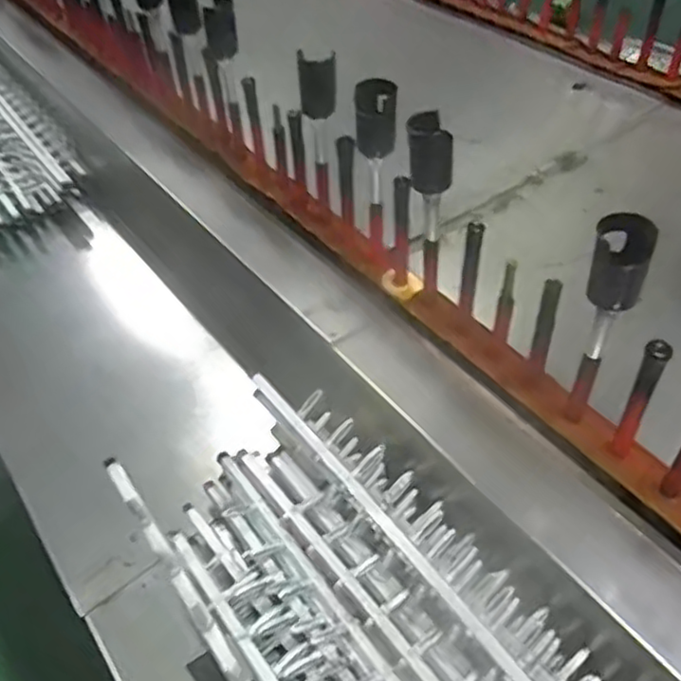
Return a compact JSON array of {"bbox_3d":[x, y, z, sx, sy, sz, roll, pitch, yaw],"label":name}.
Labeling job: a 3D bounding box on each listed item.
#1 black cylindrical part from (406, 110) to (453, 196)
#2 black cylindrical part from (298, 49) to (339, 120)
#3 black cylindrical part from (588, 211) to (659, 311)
[{"bbox_3d":[0.085,-0.177,0.652,0.038,0.073,0.028,-4,44,2],"label":"black cylindrical part"},{"bbox_3d":[-0.025,-0.287,0.772,0.042,0.061,0.034,-8,44,-1],"label":"black cylindrical part"},{"bbox_3d":[0.218,-0.062,0.532,0.040,0.071,0.036,14,48,20],"label":"black cylindrical part"}]

